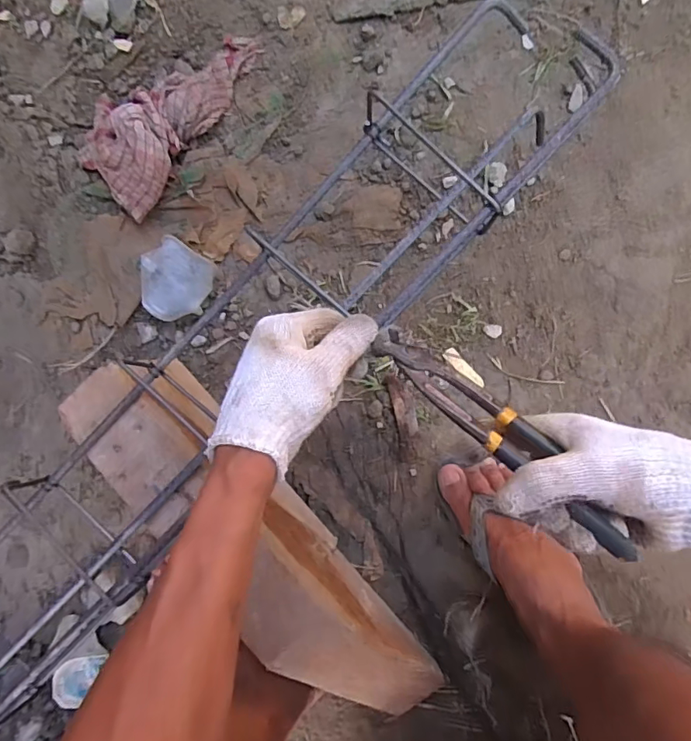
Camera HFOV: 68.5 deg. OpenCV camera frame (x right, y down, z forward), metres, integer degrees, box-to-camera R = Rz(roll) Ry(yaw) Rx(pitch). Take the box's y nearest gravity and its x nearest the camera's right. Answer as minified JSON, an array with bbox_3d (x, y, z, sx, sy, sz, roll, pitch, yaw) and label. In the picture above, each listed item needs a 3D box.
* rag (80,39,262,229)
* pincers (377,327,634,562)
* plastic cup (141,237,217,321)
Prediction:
[{"bbox_3d":[-0.231,-0.325,0.606,0.143,0.066,0.252,37,96,7],"label":"rag"},{"bbox_3d":[0.110,0.042,0.359,0.212,0.029,0.032,43,97,20],"label":"pincers"},{"bbox_3d":[-0.202,-0.104,0.606,0.073,0.056,0.092,26,94,8],"label":"plastic cup"}]

